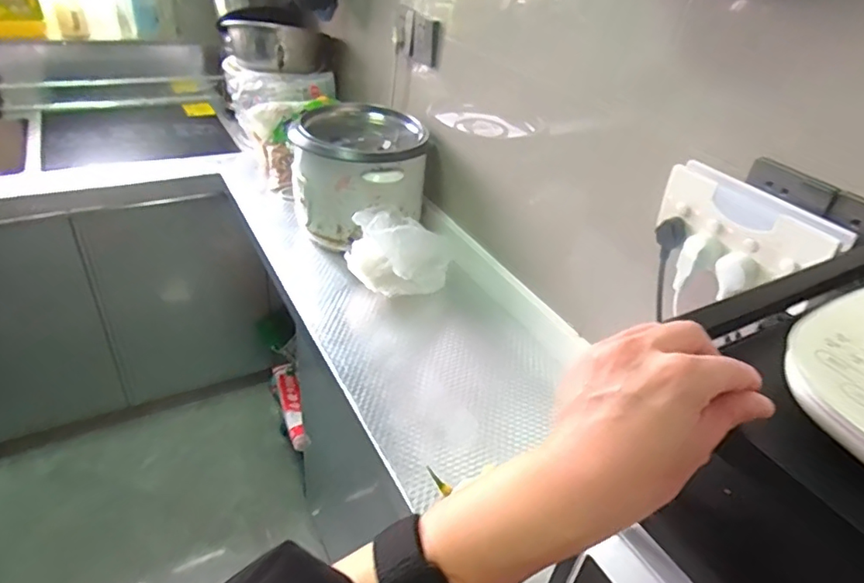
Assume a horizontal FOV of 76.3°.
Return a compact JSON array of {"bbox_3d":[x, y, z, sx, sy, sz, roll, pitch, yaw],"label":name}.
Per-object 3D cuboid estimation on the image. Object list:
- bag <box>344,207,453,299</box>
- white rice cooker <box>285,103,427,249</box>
[{"bbox_3d":[-0.062,-0.069,0.991,0.174,0.118,0.121,14,36,10],"label":"bag"},{"bbox_3d":[-0.141,-0.233,1.115,0.237,0.202,0.236,-24,46,-36],"label":"white rice cooker"}]

